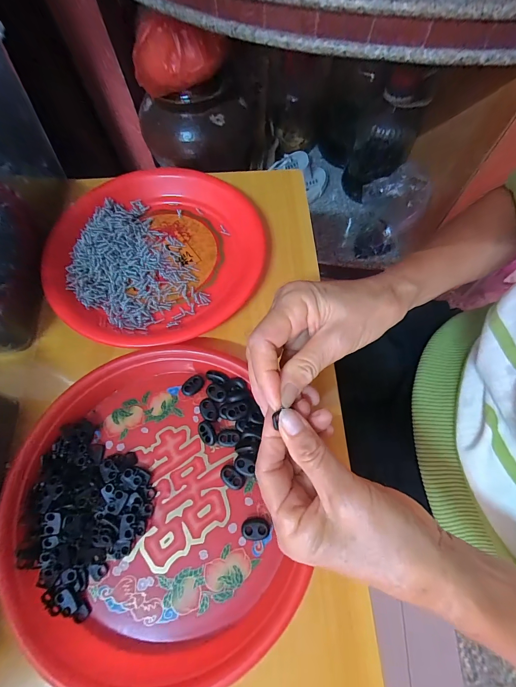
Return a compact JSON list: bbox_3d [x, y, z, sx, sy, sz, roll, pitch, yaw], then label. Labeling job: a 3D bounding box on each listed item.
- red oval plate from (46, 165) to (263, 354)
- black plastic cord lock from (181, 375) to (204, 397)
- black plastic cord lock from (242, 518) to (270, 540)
[{"bbox_3d":[-0.112,-0.105,0.341,0.229,0.022,0.231,37,73,15],"label":"red oval plate"},{"bbox_3d":[-0.061,0.039,0.288,0.022,0.004,0.015,-35,71,-13],"label":"black plastic cord lock"},{"bbox_3d":[-0.002,0.148,0.243,0.022,0.008,0.014,-4,67,-1],"label":"black plastic cord lock"}]

